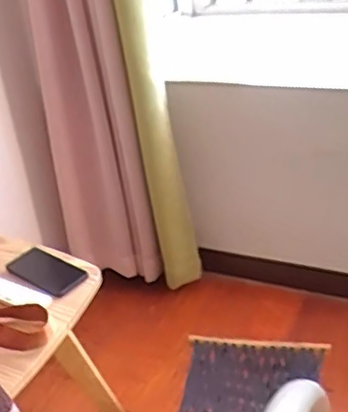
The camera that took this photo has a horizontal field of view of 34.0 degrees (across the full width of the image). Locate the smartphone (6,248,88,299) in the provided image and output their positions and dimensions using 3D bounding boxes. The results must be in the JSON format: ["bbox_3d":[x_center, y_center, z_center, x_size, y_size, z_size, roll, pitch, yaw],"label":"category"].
[{"bbox_3d":[-0.257,0.128,1.133,0.171,0.013,0.082,22,48,32],"label":"smartphone"}]

